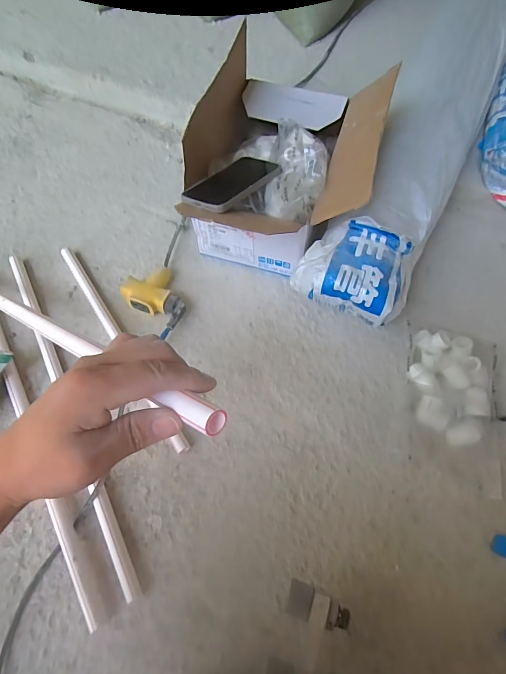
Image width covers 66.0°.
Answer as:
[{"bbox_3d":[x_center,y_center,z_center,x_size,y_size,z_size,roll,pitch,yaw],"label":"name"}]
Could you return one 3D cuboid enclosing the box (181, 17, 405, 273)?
[{"bbox_3d":[0.057,-0.276,0.666,0.266,0.223,0.359,15,66,7],"label":"box"}]

